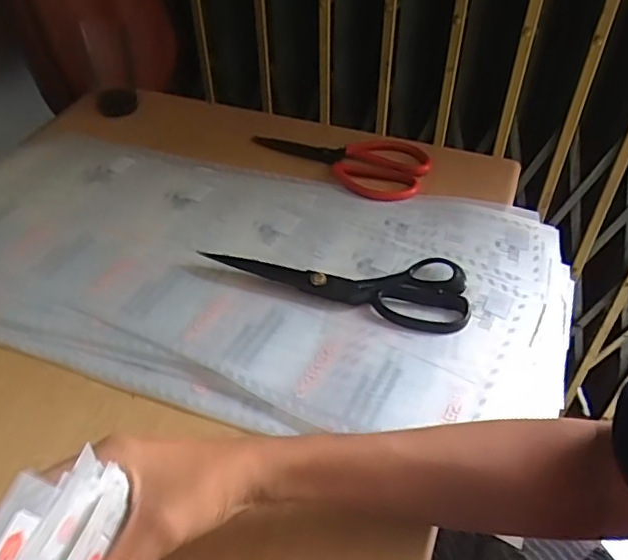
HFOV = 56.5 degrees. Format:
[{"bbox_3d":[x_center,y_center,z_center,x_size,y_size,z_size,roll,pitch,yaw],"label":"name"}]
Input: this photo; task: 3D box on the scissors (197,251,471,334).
[{"bbox_3d":[0.026,-0.011,0.543,0.237,0.014,0.081,16,49,15],"label":"scissors"}]

